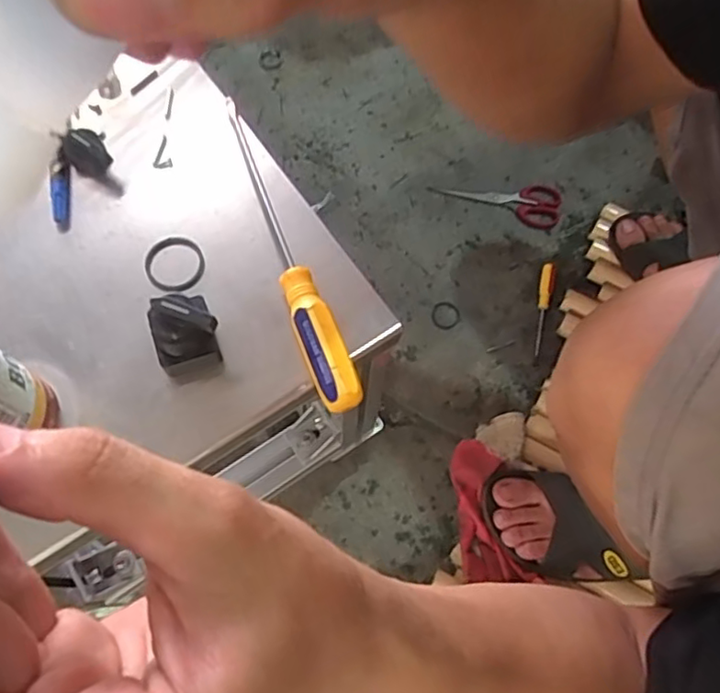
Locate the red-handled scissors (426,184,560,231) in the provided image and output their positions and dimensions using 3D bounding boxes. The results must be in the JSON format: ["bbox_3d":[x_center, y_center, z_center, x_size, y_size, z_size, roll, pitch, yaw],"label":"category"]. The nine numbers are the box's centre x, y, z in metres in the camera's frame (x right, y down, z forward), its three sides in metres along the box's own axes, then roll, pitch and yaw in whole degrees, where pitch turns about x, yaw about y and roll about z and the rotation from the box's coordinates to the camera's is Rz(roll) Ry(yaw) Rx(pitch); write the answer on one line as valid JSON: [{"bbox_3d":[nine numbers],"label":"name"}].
[{"bbox_3d":[0.176,-0.182,0.805,0.166,0.010,0.058,0,67,-1],"label":"red-handled scissors"}]

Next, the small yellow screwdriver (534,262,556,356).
[{"bbox_3d":[0.224,-0.048,0.749,0.015,0.016,0.118,10,67,3],"label":"small yellow screwdriver"}]

